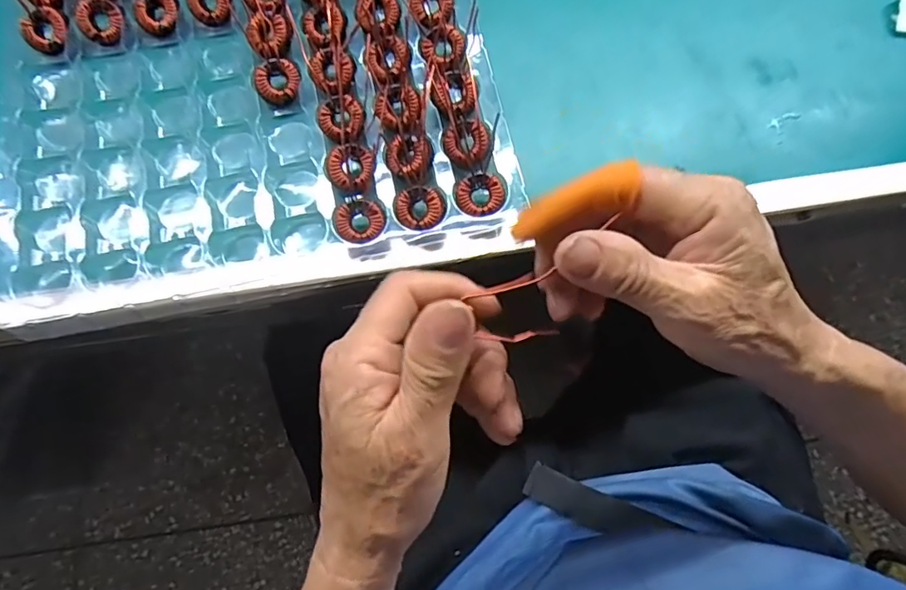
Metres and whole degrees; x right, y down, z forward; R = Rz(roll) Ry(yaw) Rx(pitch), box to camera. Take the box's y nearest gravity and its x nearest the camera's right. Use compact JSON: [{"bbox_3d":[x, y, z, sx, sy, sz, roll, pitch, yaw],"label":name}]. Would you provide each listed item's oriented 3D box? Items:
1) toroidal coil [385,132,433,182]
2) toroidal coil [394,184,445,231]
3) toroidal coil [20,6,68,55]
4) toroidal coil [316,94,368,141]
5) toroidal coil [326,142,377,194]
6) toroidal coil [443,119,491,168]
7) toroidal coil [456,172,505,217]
[{"bbox_3d":[-0.025,-0.079,0.307,0.027,0.008,0.030,-7,75,-2],"label":"toroidal coil"},{"bbox_3d":[-0.018,-0.048,0.295,0.026,0.012,0.026,0,75,0],"label":"toroidal coil"},{"bbox_3d":[-0.254,-0.165,0.334,0.026,0.014,0.027,0,75,0],"label":"toroidal coil"},{"bbox_3d":[-0.065,-0.104,0.313,0.026,0.010,0.025,0,75,0],"label":"toroidal coil"},{"bbox_3d":[-0.057,-0.072,0.304,0.026,0.007,0.028,0,75,0],"label":"toroidal coil"},{"bbox_3d":[0.008,-0.086,0.303,0.027,0.011,0.024,20,76,6],"label":"toroidal coil"},{"bbox_3d":[0.015,-0.055,0.294,0.025,0.009,0.021,-20,75,-5],"label":"toroidal coil"}]

